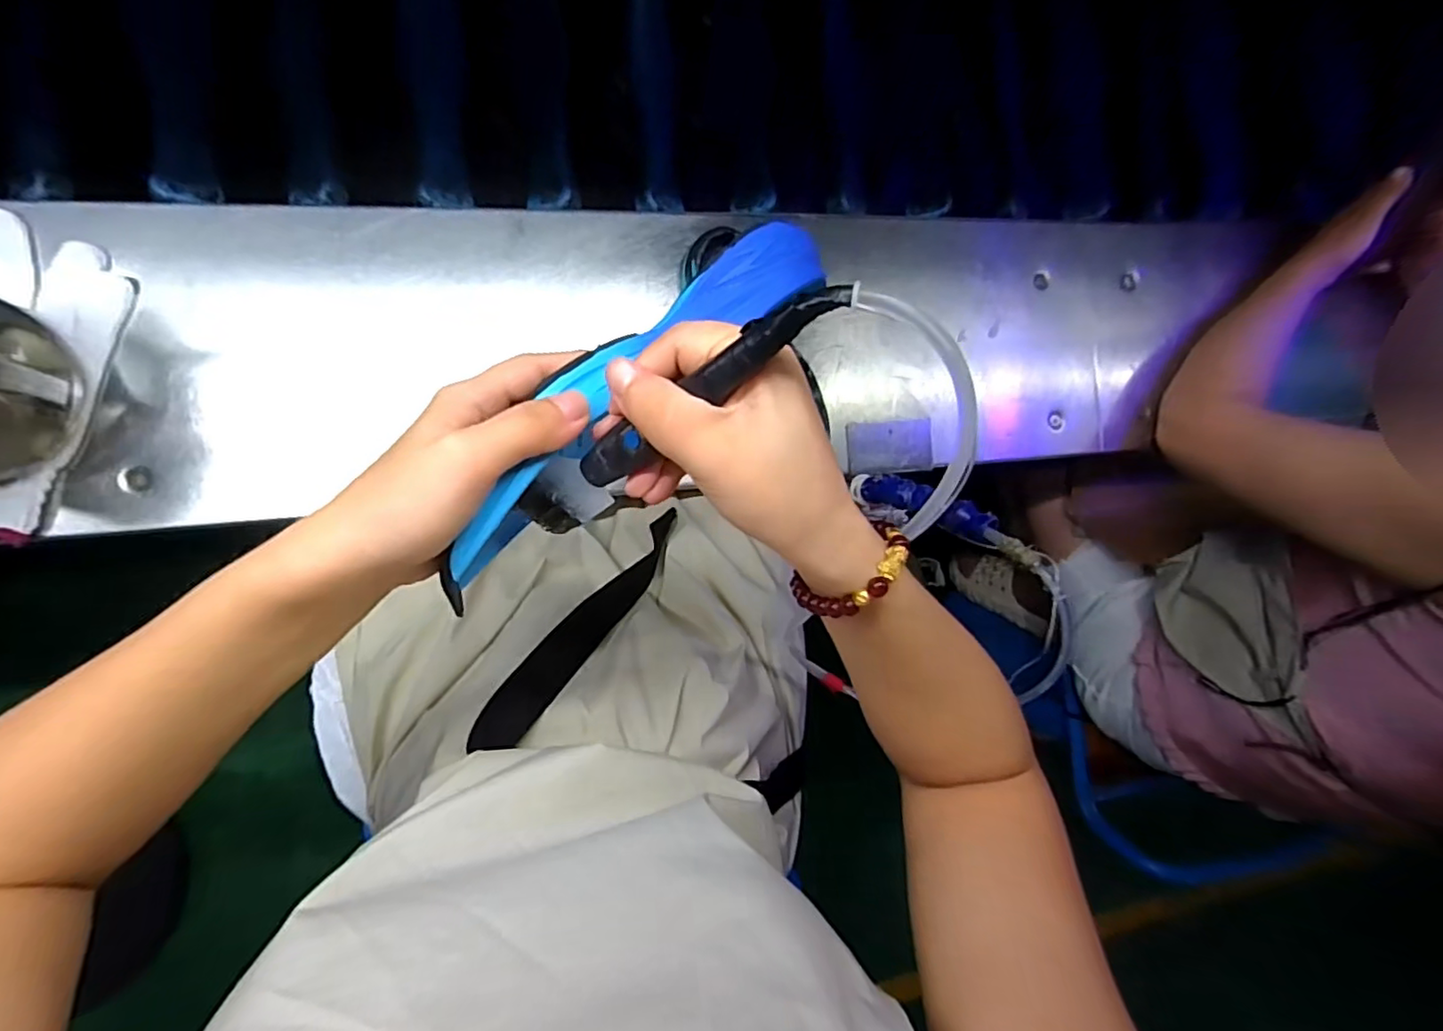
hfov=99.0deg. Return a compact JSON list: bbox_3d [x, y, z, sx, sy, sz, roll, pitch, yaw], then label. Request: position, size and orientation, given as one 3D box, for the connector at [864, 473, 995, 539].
[{"bbox_3d":[0.160,-0.010,0.492,0.021,0.128,0.026,27,92,-33],"label":"connector"}]

